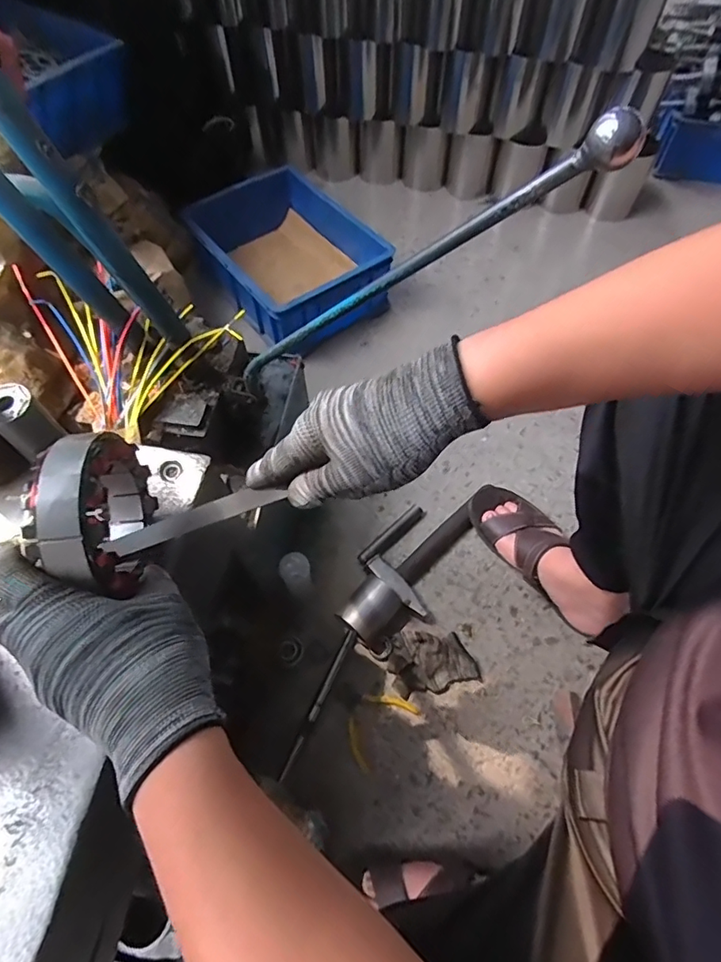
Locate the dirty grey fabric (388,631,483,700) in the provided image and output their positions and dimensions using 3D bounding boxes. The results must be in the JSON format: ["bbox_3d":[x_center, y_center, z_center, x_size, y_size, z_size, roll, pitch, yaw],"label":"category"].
[{"bbox_3d":[0.109,0.270,0.774,0.129,0.032,0.086,-9,61,-4],"label":"dirty grey fabric"}]

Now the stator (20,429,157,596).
[{"bbox_3d":[-0.177,0.023,0.345,0.041,0.098,0.108,-8,61,-4],"label":"stator"}]

